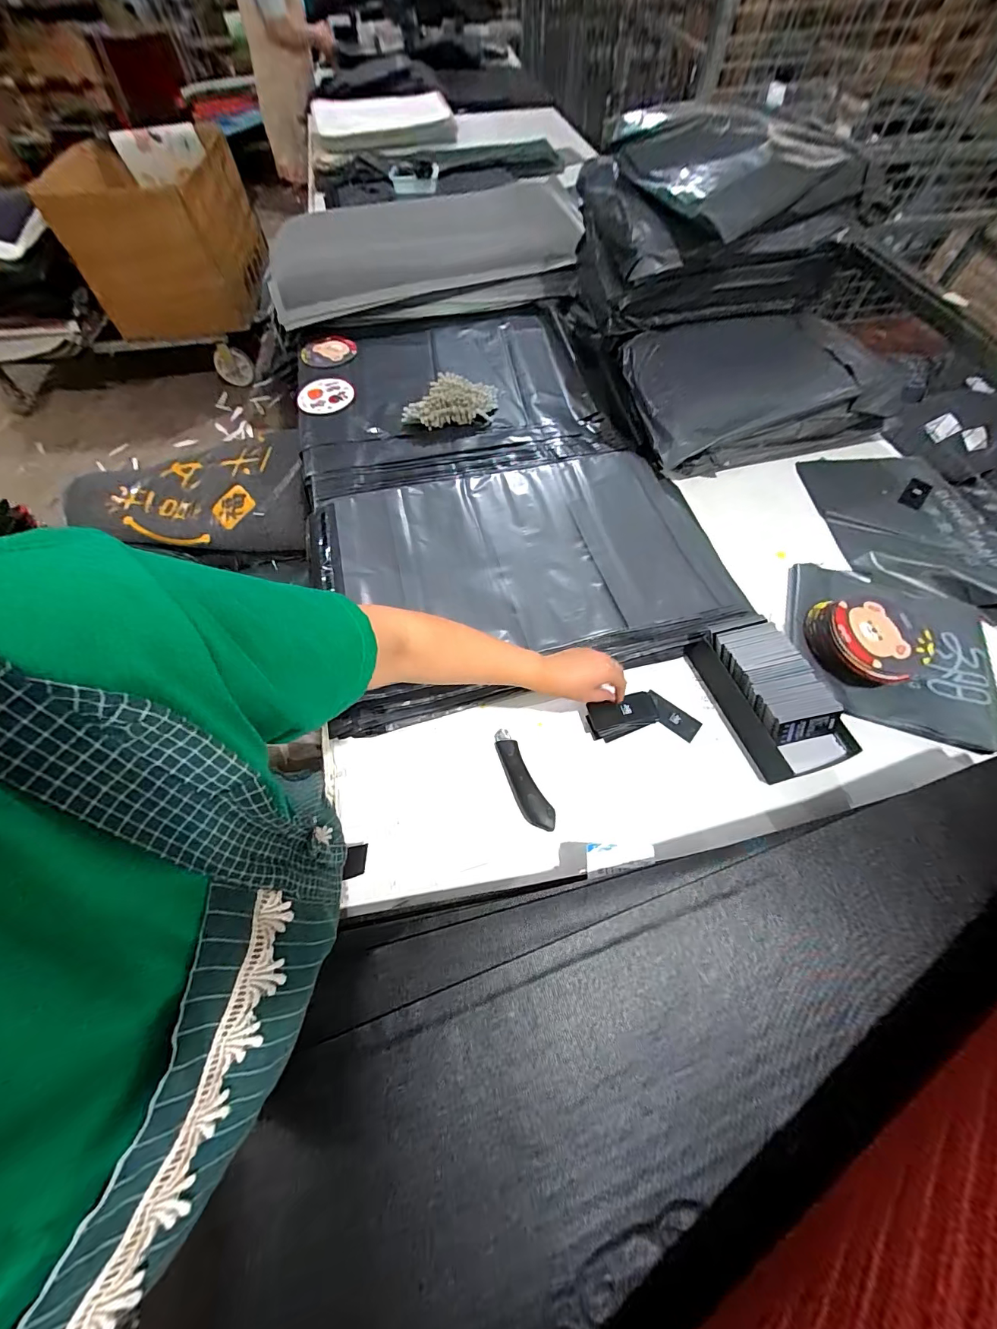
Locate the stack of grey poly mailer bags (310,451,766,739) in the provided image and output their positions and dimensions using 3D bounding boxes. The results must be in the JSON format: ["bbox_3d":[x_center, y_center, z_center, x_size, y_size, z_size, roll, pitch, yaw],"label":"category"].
[{"bbox_3d":[0.046,-0.176,0.744,0.684,0.046,0.467,-13,63,-6],"label":"stack of grey poly mailer bags"}]

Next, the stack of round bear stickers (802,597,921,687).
[{"bbox_3d":[0.551,-0.038,0.652,0.120,0.059,0.147,-32,67,-14],"label":"stack of round bear stickers"}]

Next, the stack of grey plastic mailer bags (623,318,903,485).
[{"bbox_3d":[0.534,-0.602,0.918,0.515,0.129,0.363,-14,63,-6],"label":"stack of grey plastic mailer bags"}]

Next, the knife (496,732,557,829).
[{"bbox_3d":[0.030,0.158,0.586,0.036,0.029,0.148,-25,65,-11],"label":"knife"}]

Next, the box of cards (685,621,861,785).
[{"bbox_3d":[0.381,0.044,0.609,0.118,0.076,0.227,-19,64,-8],"label":"box of cards"}]

